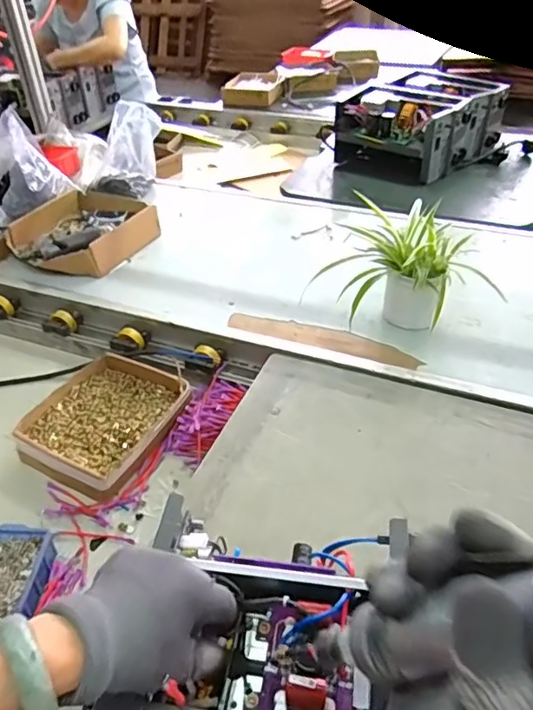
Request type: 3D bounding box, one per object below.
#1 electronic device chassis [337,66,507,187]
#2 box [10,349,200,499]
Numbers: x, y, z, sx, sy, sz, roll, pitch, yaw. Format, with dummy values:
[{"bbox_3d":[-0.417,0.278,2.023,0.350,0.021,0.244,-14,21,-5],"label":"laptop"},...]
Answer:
[{"bbox_3d":[0.402,-0.597,1.416,0.377,0.155,0.283,-32,48,-31],"label":"electronic device chassis"},{"bbox_3d":[-0.247,0.097,0.845,0.199,0.048,0.222,19,44,24],"label":"box"}]

